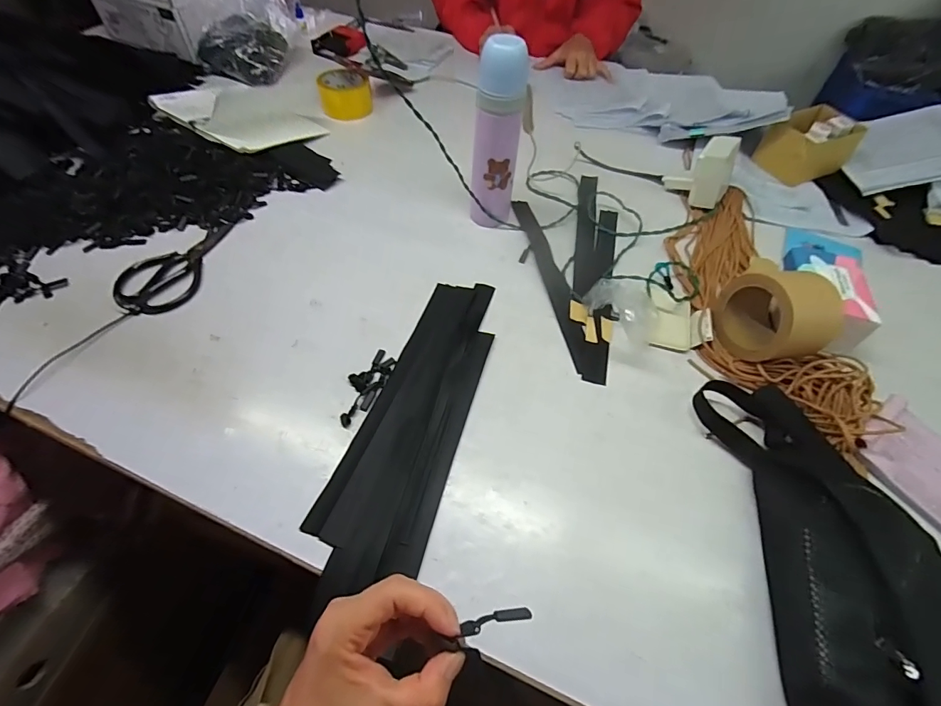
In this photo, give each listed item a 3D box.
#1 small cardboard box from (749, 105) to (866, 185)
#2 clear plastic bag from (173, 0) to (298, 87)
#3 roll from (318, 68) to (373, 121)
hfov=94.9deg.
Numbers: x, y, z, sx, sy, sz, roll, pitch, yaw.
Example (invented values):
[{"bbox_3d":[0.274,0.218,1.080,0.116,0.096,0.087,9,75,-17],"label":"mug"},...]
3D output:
[{"bbox_3d":[0.635,-0.391,0.812,0.142,0.082,0.111,-19,58,-17],"label":"small cardboard box"},{"bbox_3d":[-0.503,-0.759,0.909,0.230,0.228,0.274,-17,58,-16],"label":"clear plastic bag"},{"bbox_3d":[-0.258,-0.535,0.894,0.104,0.056,0.086,-9,56,-10],"label":"roll"}]

